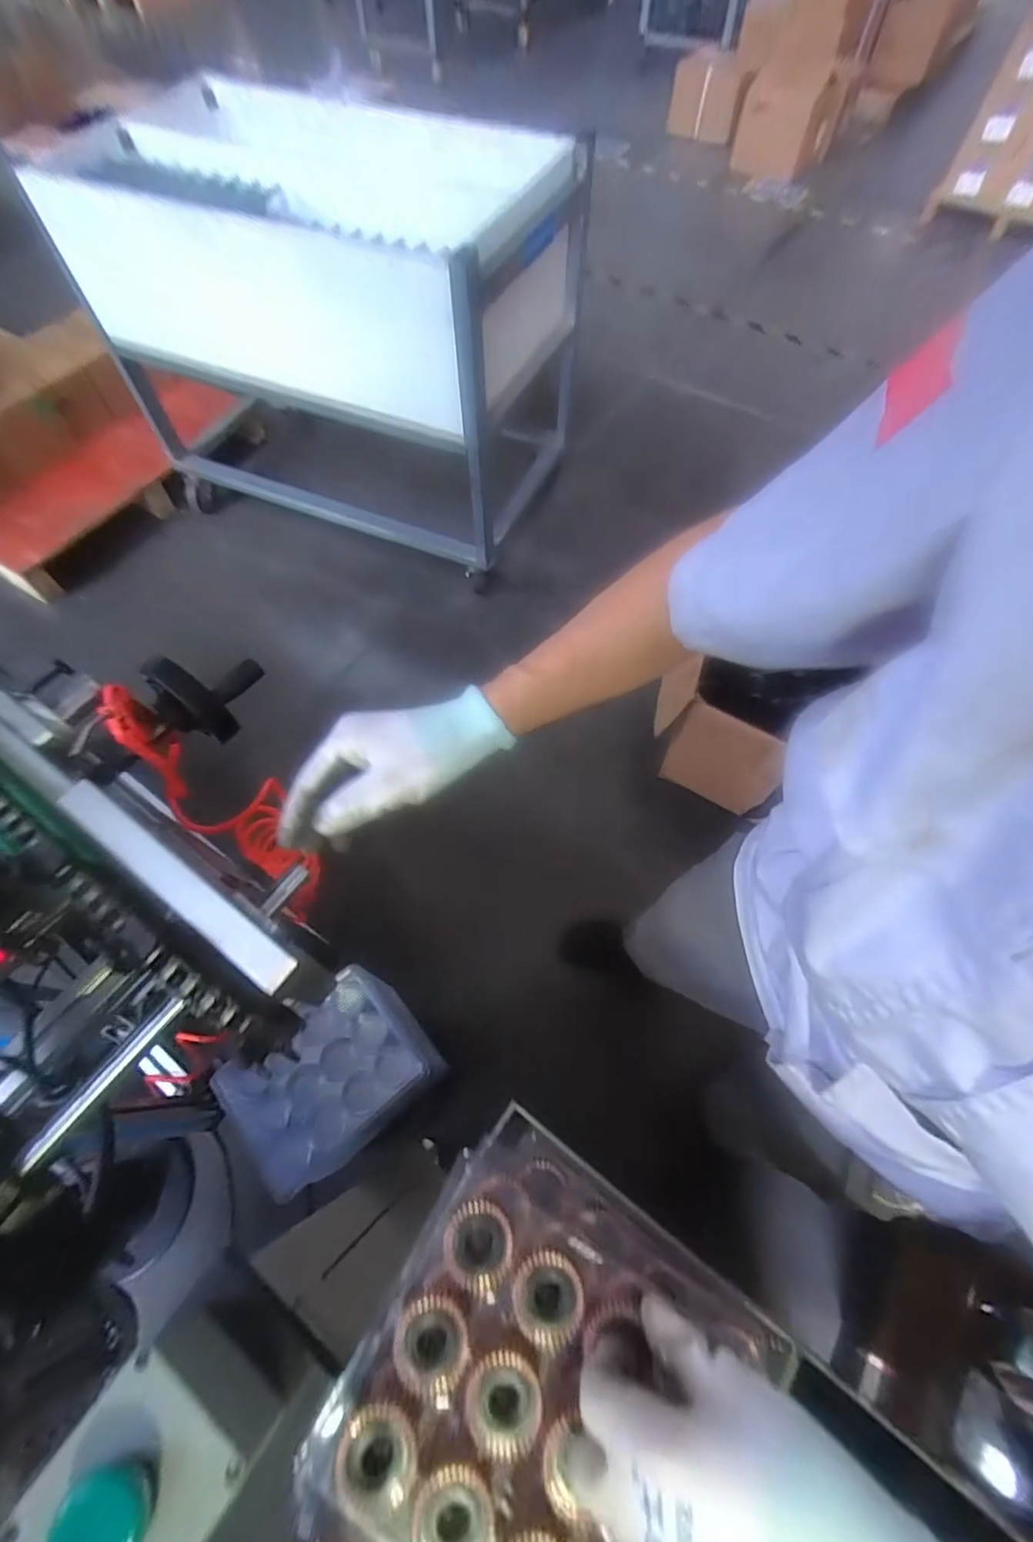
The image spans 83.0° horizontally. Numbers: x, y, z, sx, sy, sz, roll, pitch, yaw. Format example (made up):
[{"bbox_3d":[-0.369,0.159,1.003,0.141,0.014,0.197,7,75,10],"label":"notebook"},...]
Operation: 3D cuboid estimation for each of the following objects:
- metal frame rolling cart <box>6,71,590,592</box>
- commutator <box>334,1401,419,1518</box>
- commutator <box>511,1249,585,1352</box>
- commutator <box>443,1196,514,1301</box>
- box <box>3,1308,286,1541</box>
[{"bbox_3d":[-0.433,-0.975,1.355,0.979,0.692,0.537,19,64,9],"label":"metal frame rolling cart"},{"bbox_3d":[-0.066,0.329,0.278,0.037,0.014,0.038,0,62,0],"label":"commutator"},{"bbox_3d":[0.017,0.282,0.312,0.037,0.015,0.041,2,62,1],"label":"commutator"},{"bbox_3d":[-0.021,0.261,0.322,0.036,0.015,0.041,21,64,10],"label":"commutator"},{"bbox_3d":[-0.173,0.334,0.275,0.077,0.066,0.080,32,67,15],"label":"box"}]

